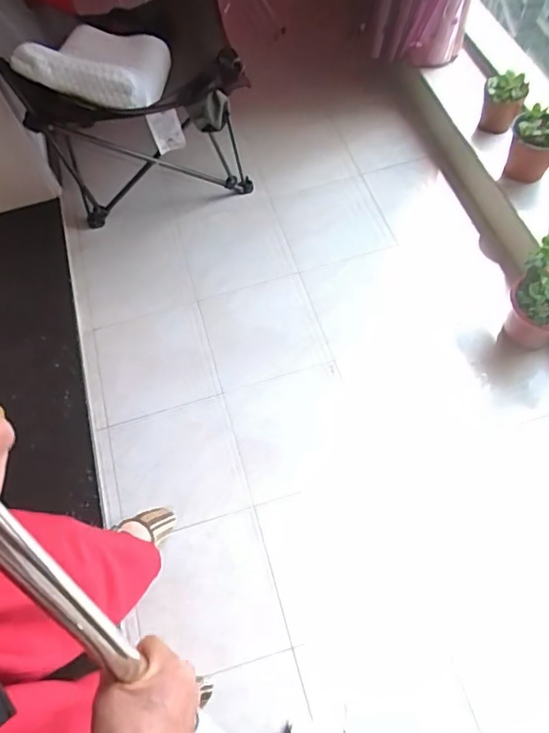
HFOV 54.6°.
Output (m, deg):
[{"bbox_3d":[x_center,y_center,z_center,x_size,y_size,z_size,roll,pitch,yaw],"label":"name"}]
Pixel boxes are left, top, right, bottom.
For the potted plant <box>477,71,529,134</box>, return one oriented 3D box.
[{"bbox_3d":[0.655,-0.756,1.538,0.112,0.139,0.102,-1,62,2],"label":"potted plant"}]

